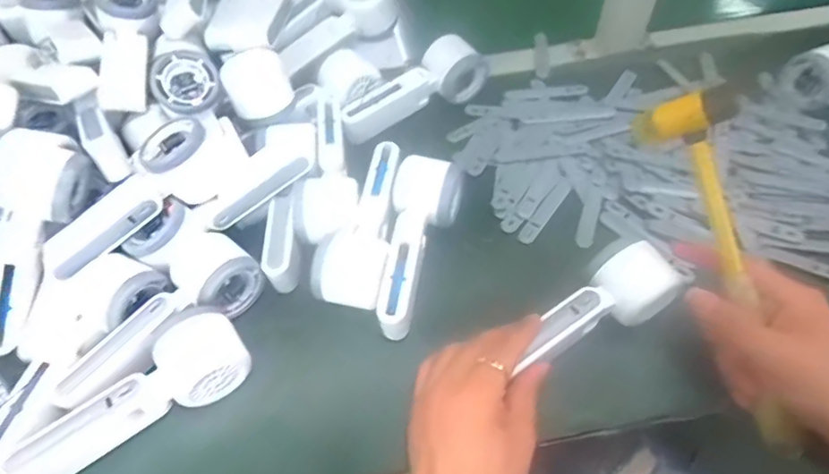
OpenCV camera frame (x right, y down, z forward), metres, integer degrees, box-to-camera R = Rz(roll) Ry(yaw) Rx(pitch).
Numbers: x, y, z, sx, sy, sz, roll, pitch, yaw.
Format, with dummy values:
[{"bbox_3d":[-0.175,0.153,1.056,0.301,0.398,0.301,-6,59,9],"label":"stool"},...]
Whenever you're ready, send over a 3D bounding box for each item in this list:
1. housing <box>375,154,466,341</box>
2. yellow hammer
[{"bbox_3d":[0.002,0.003,0.458,0.059,0.041,0.168,9,56,9],"label":"housing"},{"bbox_3d":[0.222,0.027,0.357,0.045,0.051,0.255,-21,93,-12],"label":"yellow hammer"}]

